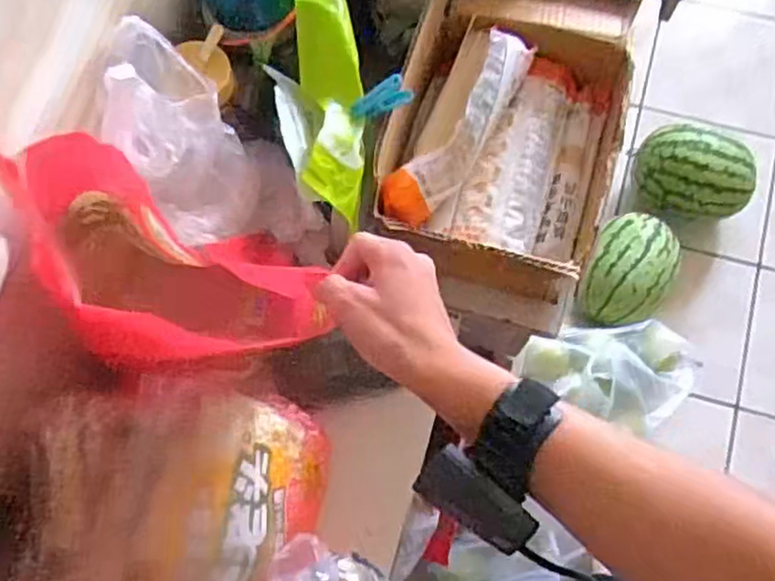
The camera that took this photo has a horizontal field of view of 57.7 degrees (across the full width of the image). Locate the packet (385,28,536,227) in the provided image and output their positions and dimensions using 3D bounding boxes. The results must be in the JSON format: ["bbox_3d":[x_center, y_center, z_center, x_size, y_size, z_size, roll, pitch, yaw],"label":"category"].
[{"bbox_3d":[0.074,-0.174,0.745,0.080,0.056,0.236,35,93,10],"label":"packet"}]

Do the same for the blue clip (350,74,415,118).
[{"bbox_3d":[-0.005,-0.169,0.621,0.059,0.030,0.019,-30,76,-7],"label":"blue clip"}]

